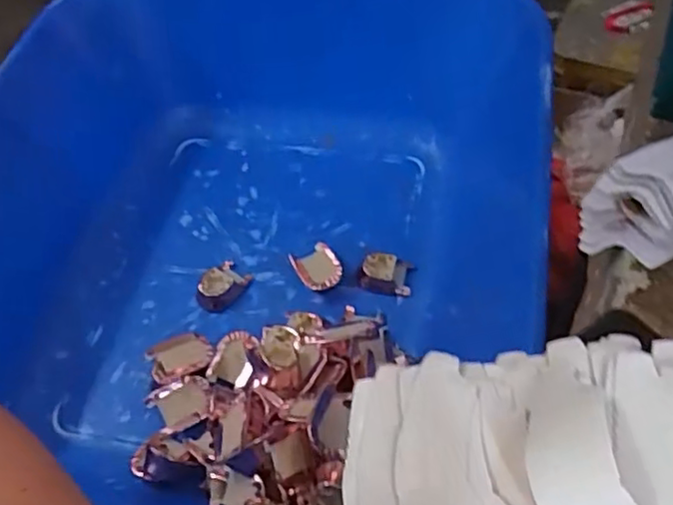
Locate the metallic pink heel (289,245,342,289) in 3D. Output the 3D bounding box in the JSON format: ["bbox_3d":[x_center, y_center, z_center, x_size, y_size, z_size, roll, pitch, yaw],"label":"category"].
[{"bbox_3d":[-0.018,0.018,0.649,0.043,0.025,0.048,-29,57,-17],"label":"metallic pink heel"}]

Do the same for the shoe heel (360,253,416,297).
[{"bbox_3d":[0.049,0.020,0.641,0.047,0.020,0.037,9,55,11],"label":"shoe heel"}]

